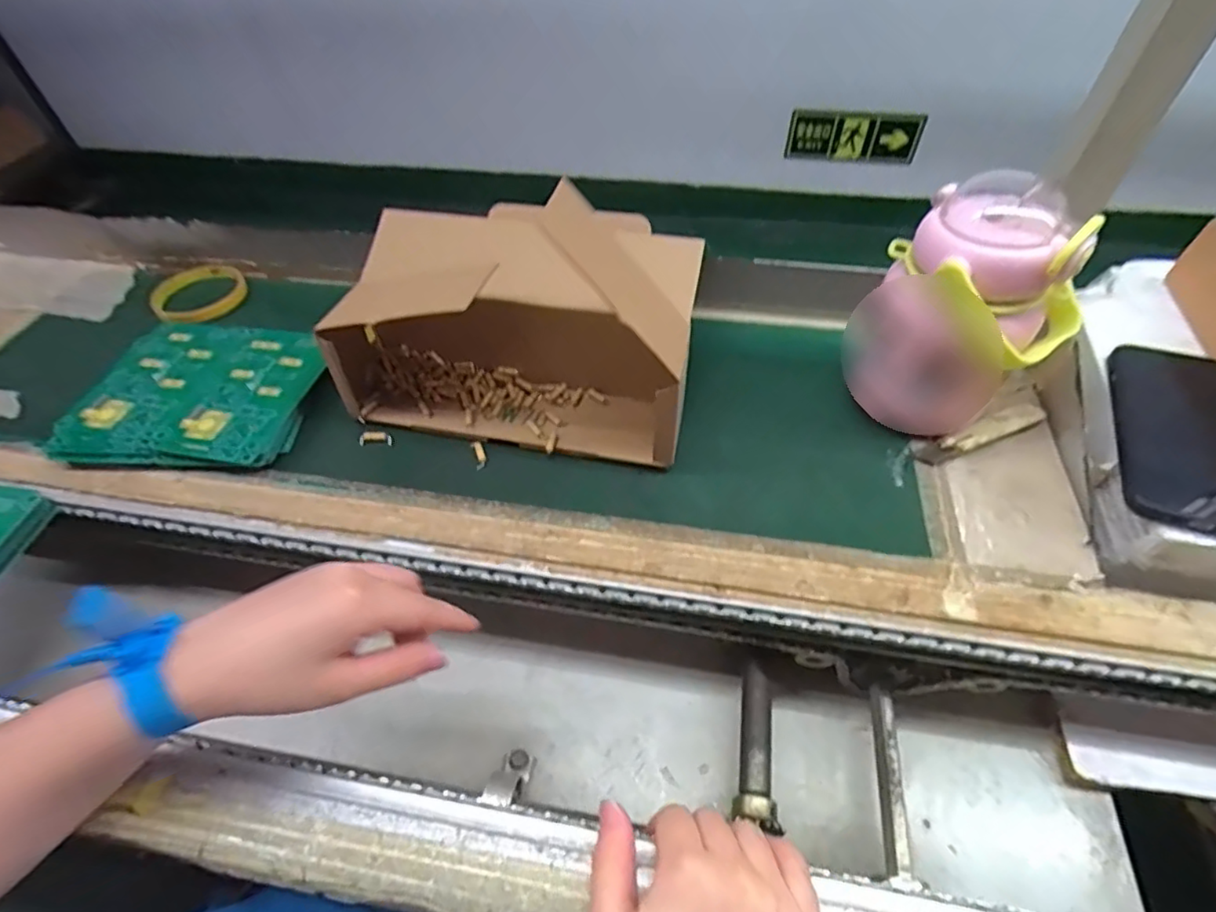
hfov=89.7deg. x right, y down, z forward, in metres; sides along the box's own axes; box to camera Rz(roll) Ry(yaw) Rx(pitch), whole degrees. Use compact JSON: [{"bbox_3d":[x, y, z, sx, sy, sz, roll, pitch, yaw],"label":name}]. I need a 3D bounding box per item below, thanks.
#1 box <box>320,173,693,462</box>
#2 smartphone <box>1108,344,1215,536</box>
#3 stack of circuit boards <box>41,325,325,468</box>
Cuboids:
[{"bbox_3d":[-0.066,-0.107,0.479,0.269,0.114,0.171,9,53,9],"label":"box"},{"bbox_3d":[0.380,-0.015,0.402,0.075,0.010,0.150,11,56,20],"label":"smartphone"},{"bbox_3d":[-0.338,-0.054,0.513,0.181,0.026,0.151,4,52,5],"label":"stack of circuit boards"}]

